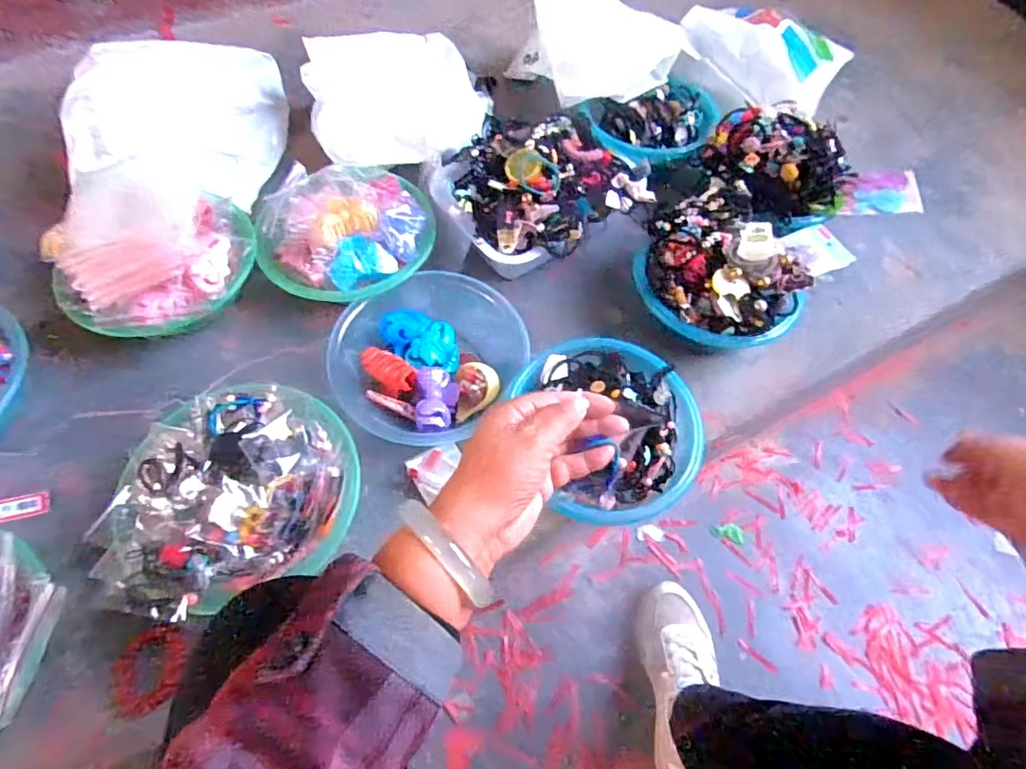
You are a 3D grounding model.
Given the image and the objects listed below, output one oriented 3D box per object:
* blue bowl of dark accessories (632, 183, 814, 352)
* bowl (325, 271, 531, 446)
[{"bbox_3d":[0.280,-0.161,0.720,0.217,0.086,0.228,-38,70,-21],"label":"blue bowl of dark accessories"},{"bbox_3d":[-0.108,-0.038,0.683,0.216,0.064,0.226,1,61,-2],"label":"bowl"}]

